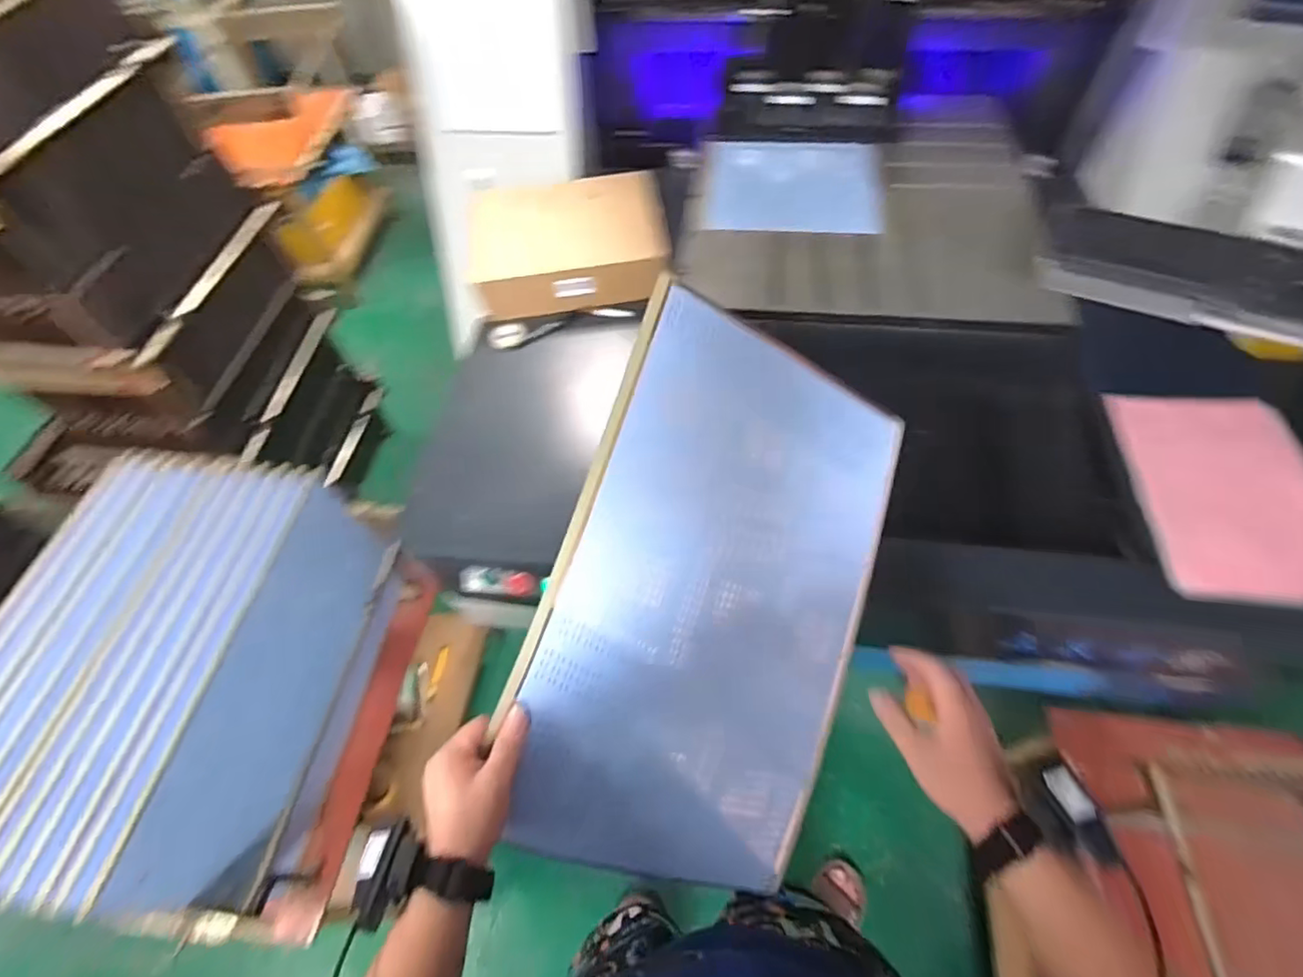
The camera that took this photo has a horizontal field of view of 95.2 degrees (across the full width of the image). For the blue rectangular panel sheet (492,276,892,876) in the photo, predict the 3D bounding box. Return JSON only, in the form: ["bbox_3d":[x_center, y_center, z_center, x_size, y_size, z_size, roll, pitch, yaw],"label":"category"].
[{"bbox_3d":[0.068,0.111,0.565,0.337,0.022,0.498,23,84,-25],"label":"blue rectangular panel sheet"}]

